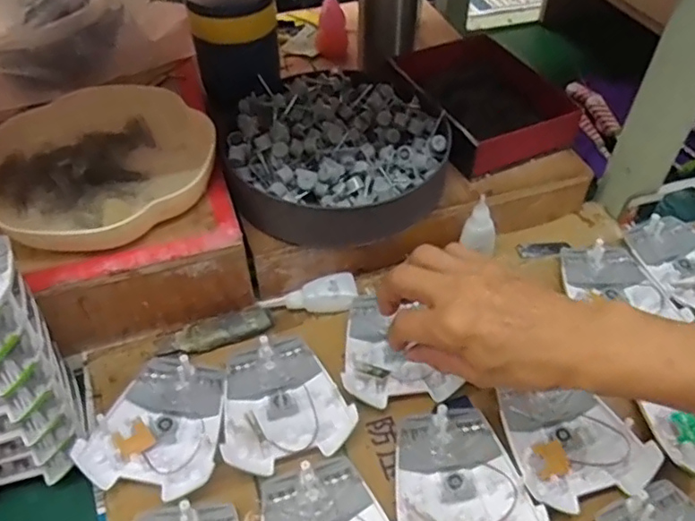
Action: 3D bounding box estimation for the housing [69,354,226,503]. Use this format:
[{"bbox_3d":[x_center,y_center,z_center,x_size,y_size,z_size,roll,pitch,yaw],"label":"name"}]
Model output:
[{"bbox_3d":[-0.143,0.125,0.464,0.097,0.023,0.109,8,49,5],"label":"housing"}]

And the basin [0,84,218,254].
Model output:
[{"bbox_3d":[-0.220,-0.084,0.532,0.204,0.042,0.189,-5,49,-6],"label":"basin"}]

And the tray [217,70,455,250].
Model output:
[{"bbox_3d":[-0.010,-0.100,0.582,0.197,0.066,0.207,1,49,-1],"label":"tray"}]

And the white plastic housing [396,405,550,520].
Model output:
[{"bbox_3d":[0.082,0.158,0.433,0.094,0.017,0.107,-2,49,-4],"label":"white plastic housing"}]

